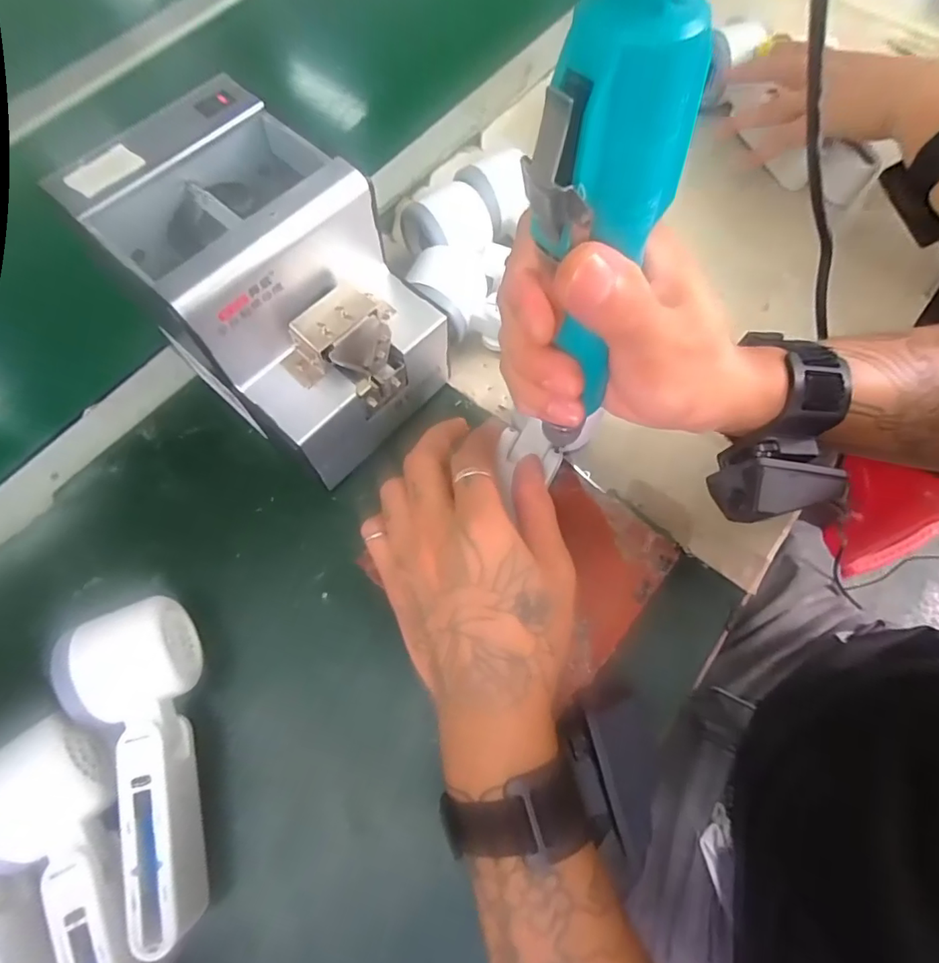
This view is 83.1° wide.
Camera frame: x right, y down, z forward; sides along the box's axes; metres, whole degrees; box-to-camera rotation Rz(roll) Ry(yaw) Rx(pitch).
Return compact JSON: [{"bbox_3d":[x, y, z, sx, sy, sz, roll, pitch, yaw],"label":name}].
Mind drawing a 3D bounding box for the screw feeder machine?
[{"bbox_3d":[-0.115,-0.108,0.333,0.127,0.150,0.174,-43,74,-15],"label":"screw feeder machine"}]

